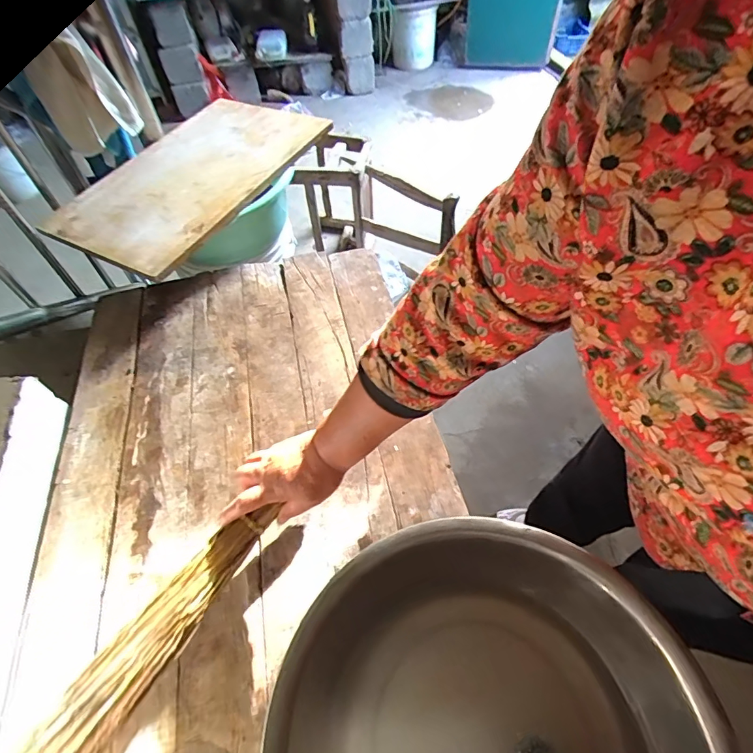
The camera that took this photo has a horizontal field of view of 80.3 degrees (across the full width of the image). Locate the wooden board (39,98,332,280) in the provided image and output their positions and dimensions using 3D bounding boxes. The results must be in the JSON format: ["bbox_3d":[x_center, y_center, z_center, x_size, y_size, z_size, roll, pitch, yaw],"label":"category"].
[{"bbox_3d":[-0.389,-0.427,0.933,0.347,0.028,0.528,26,64,21],"label":"wooden board"}]

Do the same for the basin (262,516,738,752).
[{"bbox_3d":[0.096,0.340,0.411,0.349,0.137,0.365,-1,53,2],"label":"basin"}]

